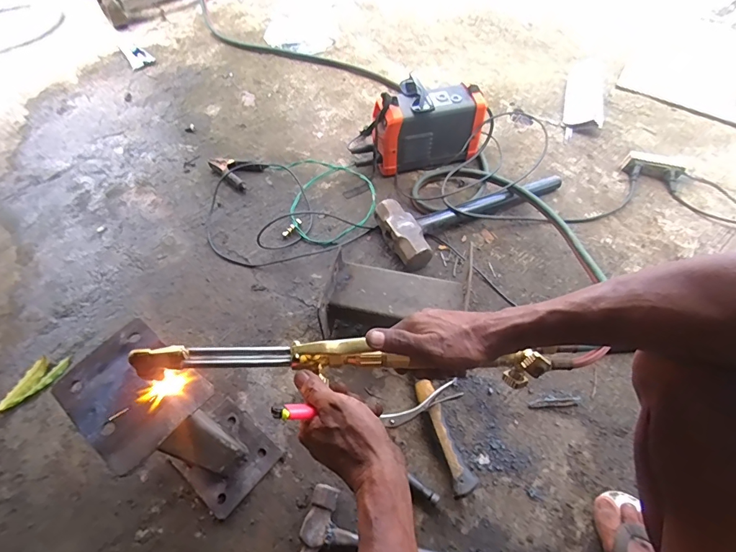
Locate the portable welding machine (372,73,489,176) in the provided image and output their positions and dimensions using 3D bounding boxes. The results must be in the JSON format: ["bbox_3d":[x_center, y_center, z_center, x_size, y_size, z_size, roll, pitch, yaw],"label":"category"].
[{"bbox_3d":[0.127,-0.370,1.041,0.281,0.183,0.132,-9,56,-5],"label":"portable welding machine"}]

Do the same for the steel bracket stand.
[{"bbox_3d":[-0.264,0.212,0.607,0.215,0.245,0.138,33,62,21],"label":"steel bracket stand"}]

